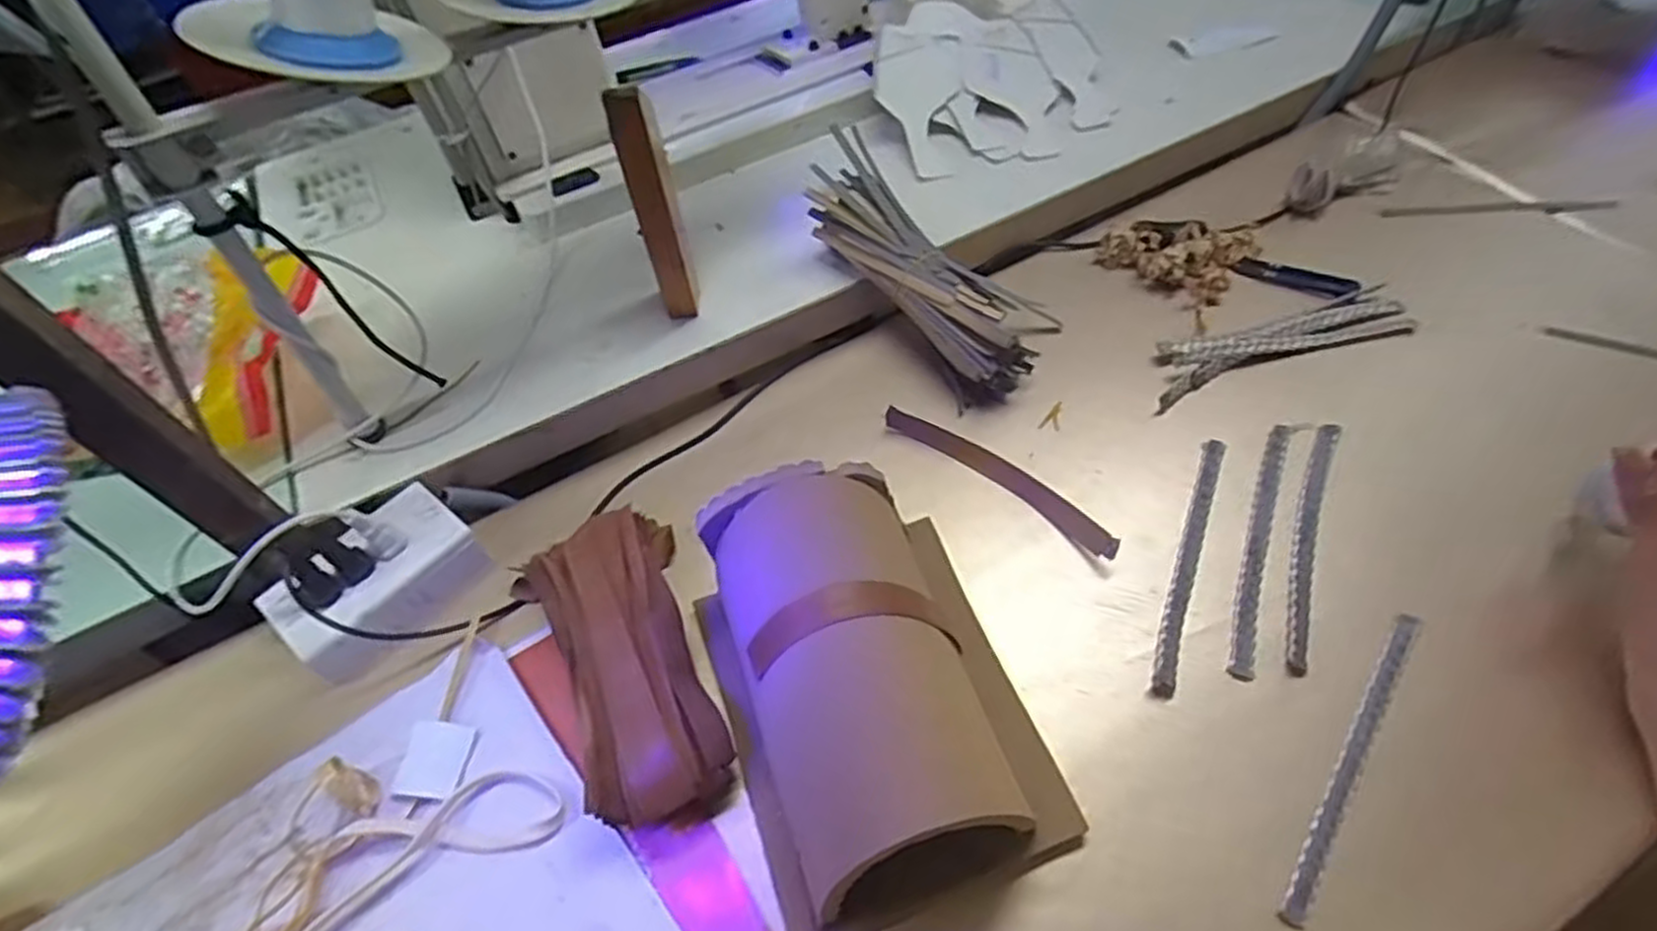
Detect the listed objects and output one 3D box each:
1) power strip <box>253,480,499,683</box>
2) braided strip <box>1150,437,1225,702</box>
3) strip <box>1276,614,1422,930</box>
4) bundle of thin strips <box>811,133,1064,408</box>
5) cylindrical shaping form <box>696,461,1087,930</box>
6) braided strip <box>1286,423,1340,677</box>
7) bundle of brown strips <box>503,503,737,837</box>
[{"bbox_3d":[-0.296,0.078,0.516,0.082,0.047,0.121,30,61,23],"label":"power strip"},{"bbox_3d":[0.227,0.058,0.492,0.015,0.010,0.189,18,57,18],"label":"braided strip"},{"bbox_3d":[0.280,0.155,0.413,0.012,0.012,0.190,30,62,24],"label":"strip"},{"bbox_3d":[0.078,-0.160,0.608,0.110,0.065,0.232,-38,78,-22],"label":"bundle of thin strips"},{"bbox_3d":[0.022,0.108,0.409,0.159,0.107,0.212,-18,54,-8],"label":"cylindrical shaping form"},{"bbox_3d":[0.304,0.044,0.492,0.018,0.005,0.192,19,57,18],"label":"braided strip"},{"bbox_3d":[-0.121,0.116,0.461,0.099,0.049,0.190,-23,56,-13],"label":"bundle of brown strips"}]

